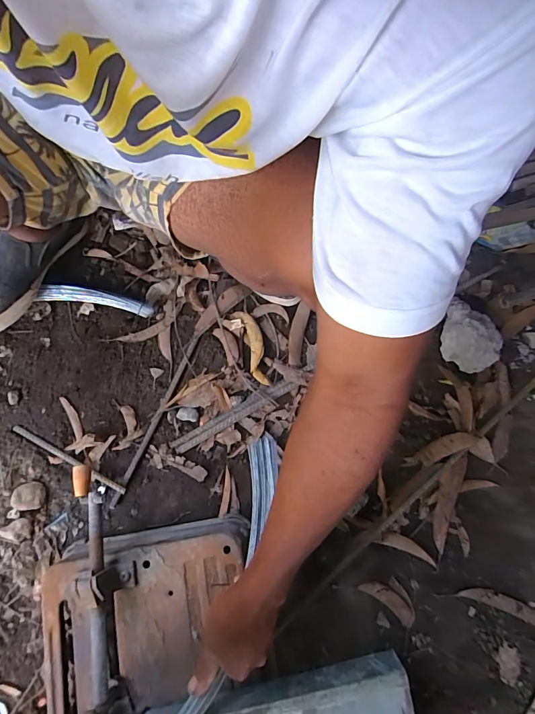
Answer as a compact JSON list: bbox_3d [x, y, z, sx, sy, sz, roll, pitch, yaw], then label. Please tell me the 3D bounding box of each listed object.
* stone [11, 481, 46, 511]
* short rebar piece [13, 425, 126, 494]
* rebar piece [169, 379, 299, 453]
[{"bbox_3d":[-0.367,0.211,0.576,0.045,0.019,0.039,-4,76,-2],"label":"stone"},{"bbox_3d":[-0.308,0.158,0.585,0.207,0.011,0.012,27,77,6],"label":"short rebar piece"},{"bbox_3d":[-0.054,0.094,0.616,0.218,0.014,0.023,-29,78,-8],"label":"rebar piece"}]

